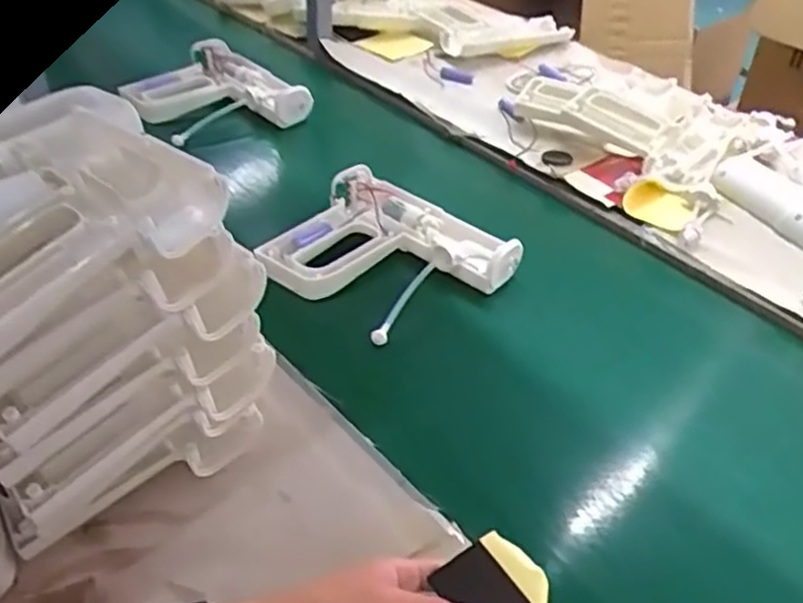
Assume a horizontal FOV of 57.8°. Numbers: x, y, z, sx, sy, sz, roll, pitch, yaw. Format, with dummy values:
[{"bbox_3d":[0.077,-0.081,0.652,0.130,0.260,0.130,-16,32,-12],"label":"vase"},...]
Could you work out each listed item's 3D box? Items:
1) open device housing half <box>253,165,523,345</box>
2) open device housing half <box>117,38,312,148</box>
[{"bbox_3d":[-0.019,-0.047,0.726,0.203,0.049,0.190,33,51,32],"label":"open device housing half"},{"bbox_3d":[-0.242,-0.267,0.960,0.192,0.070,0.166,32,50,32],"label":"open device housing half"}]

